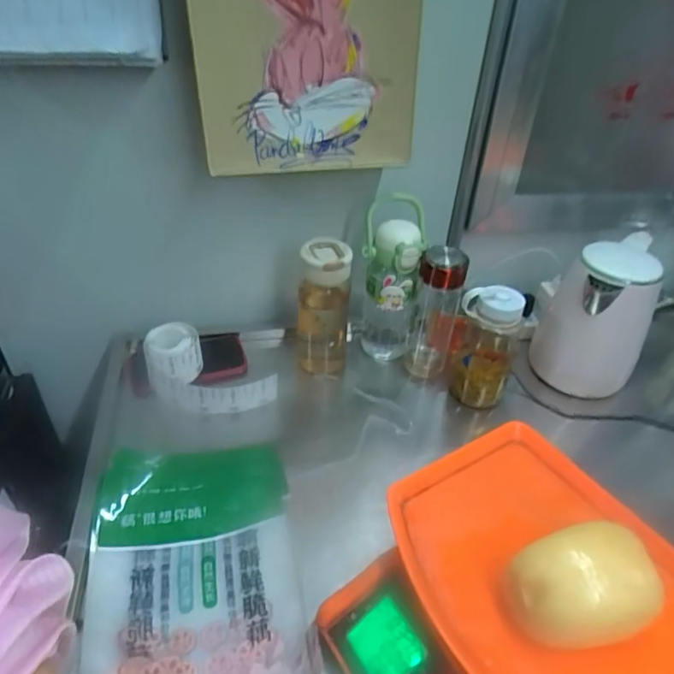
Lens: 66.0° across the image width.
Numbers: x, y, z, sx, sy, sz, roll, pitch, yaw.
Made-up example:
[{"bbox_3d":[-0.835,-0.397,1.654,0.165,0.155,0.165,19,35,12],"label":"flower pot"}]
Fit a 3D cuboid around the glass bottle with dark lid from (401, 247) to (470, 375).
[{"bbox_3d":[0.146,-0.035,0.777,0.062,0.204,0.065,11,38,11],"label":"glass bottle with dark lid"}]

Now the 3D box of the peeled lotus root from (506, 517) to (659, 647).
[{"bbox_3d":[0.180,0.191,0.396,0.100,0.078,0.071,-6,38,-11],"label":"peeled lotus root"}]

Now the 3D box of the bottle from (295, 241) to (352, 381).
[{"bbox_3d":[-0.022,-0.043,0.761,0.077,0.203,0.081,2,37,-1],"label":"bottle"}]

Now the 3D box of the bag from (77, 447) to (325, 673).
[{"bbox_3d":[-0.141,0.251,0.525,0.207,0.029,0.350,-6,38,-12],"label":"bag"}]

